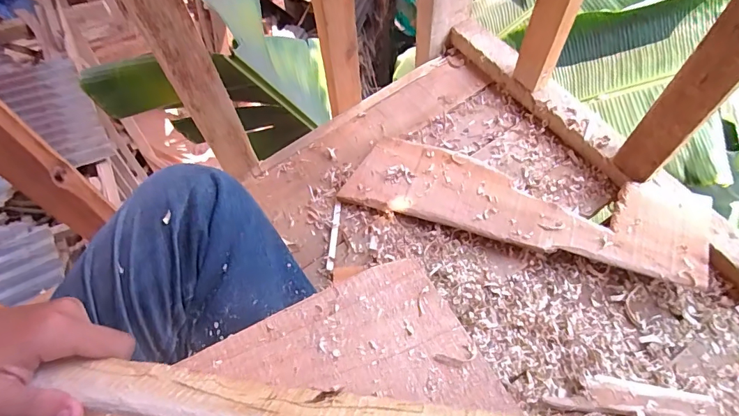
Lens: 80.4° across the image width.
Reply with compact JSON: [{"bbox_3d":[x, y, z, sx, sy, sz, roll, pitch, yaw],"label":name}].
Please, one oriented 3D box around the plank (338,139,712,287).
[{"bbox_3d":[0.196,-0.014,0.587,0.449,0.015,0.127,13,64,15],"label":"plank"}]

